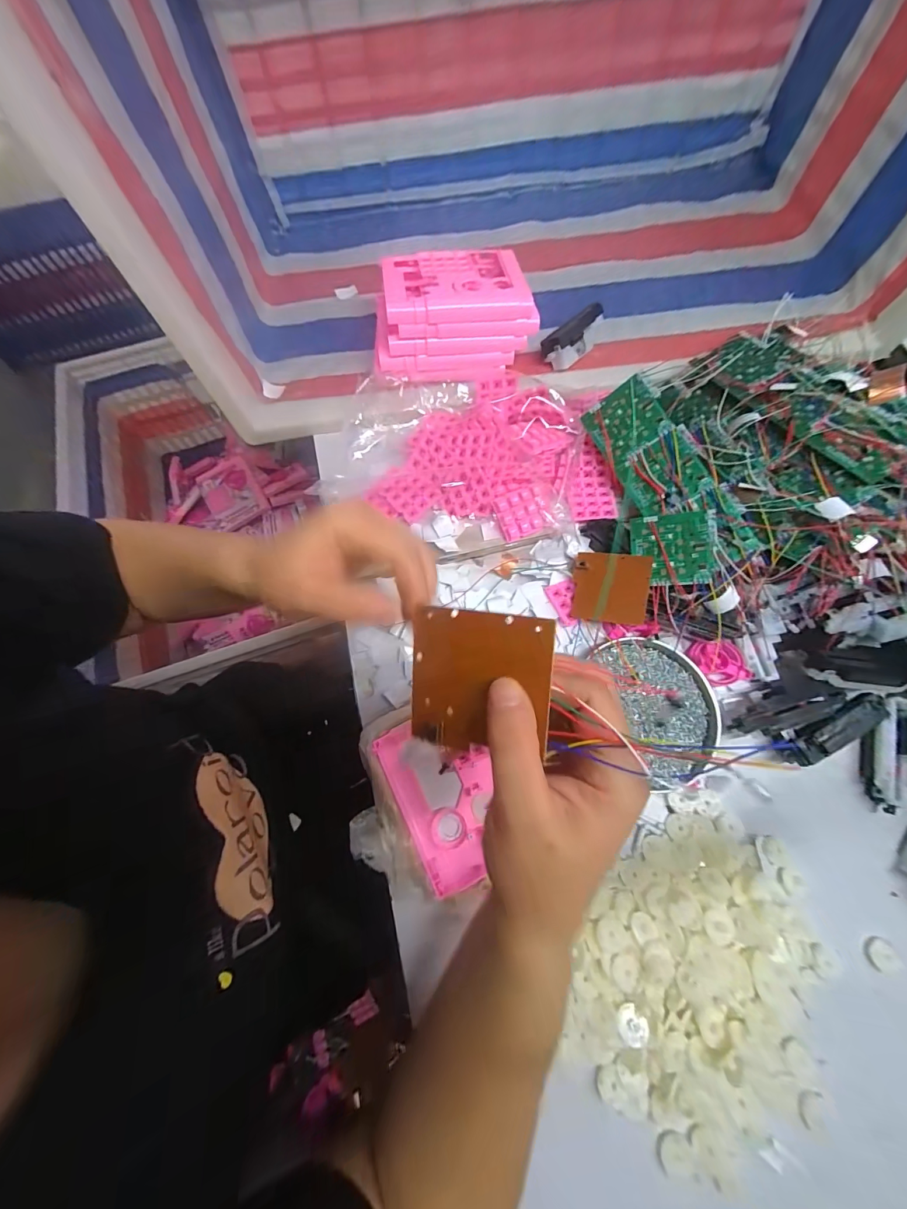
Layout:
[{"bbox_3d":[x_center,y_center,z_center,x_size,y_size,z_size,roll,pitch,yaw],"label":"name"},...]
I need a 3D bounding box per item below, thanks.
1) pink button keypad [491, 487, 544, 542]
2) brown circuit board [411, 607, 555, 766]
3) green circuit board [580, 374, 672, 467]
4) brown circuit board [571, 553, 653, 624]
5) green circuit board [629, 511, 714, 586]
[{"bbox_3d":[0.071,-0.098,0.414,0.045,0.011,0.049,-22,90,-1],"label":"pink button keypad"},{"bbox_3d":[0.010,0.038,0.186,0.072,0.006,0.069,5,100,27],"label":"brown circuit board"},{"bbox_3d":[0.185,-0.195,0.411,0.068,0.005,0.070,-34,79,26],"label":"green circuit board"},{"bbox_3d":[0.158,-0.018,0.390,0.071,0.008,0.071,5,79,31],"label":"brown circuit board"},{"bbox_3d":[0.214,-0.055,0.380,0.068,0.004,0.073,-4,78,28],"label":"green circuit board"}]

